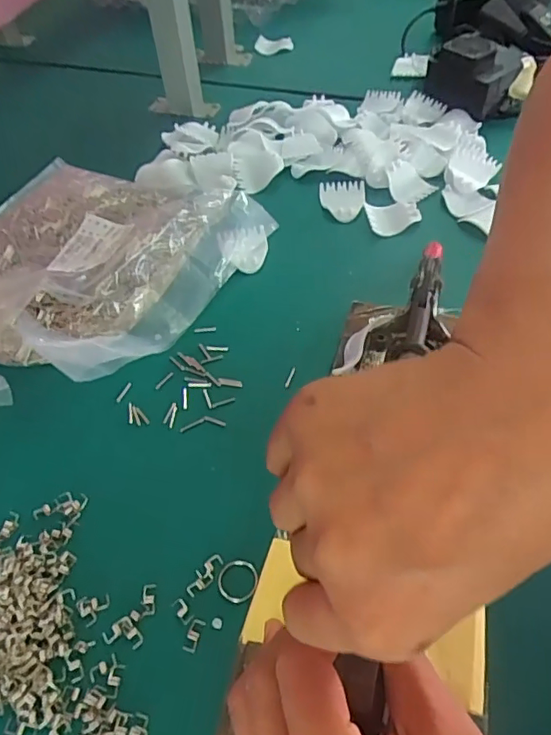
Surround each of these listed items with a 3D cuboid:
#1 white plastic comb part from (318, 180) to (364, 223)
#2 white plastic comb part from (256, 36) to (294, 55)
[{"bbox_3d":[0.059,-0.148,0.476,0.039,0.006,0.050,1,53,1],"label":"white plastic comb part"},{"bbox_3d":[-0.002,-0.414,0.697,0.049,0.018,0.017,-5,53,-4],"label":"white plastic comb part"}]

